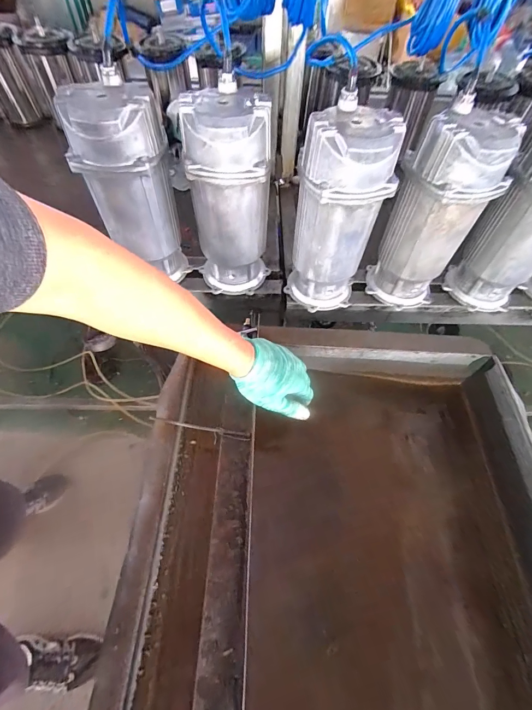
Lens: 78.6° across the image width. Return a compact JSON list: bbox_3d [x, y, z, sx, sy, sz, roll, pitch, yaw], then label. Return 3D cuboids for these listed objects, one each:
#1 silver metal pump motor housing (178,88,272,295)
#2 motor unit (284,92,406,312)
[{"bbox_3d":[-0.059,-0.243,0.540,0.123,0.292,0.104,0,57,-2],"label":"silver metal pump motor housing"},{"bbox_3d":[0.109,-0.211,0.529,0.132,0.291,0.114,13,57,6],"label":"motor unit"}]

